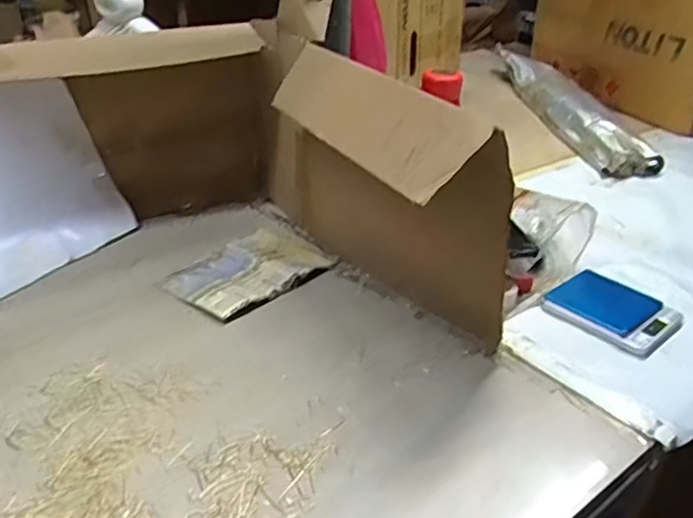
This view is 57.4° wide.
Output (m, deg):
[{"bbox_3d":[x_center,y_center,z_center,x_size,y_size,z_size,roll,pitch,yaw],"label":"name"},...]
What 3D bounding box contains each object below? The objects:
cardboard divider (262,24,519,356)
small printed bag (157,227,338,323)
[{"bbox_3d":[0.004,-0.099,0.762,0.101,0.262,0.498,-12,31,-24],"label":"cardboard divider"},{"bbox_3d":[-0.125,0.011,0.805,0.140,0.018,0.191,25,36,35],"label":"small printed bag"}]

